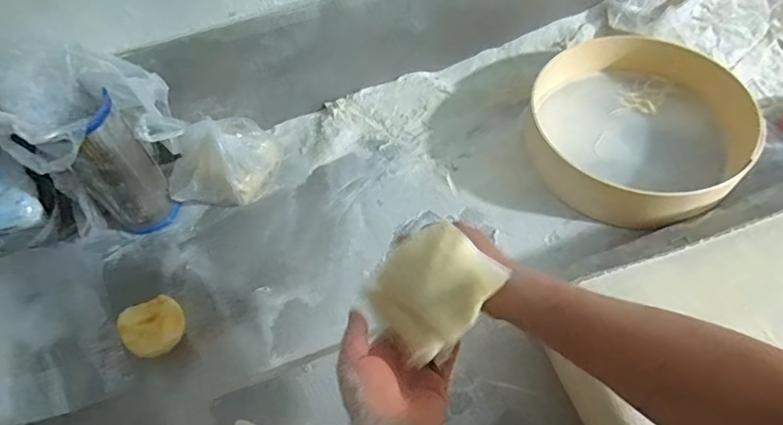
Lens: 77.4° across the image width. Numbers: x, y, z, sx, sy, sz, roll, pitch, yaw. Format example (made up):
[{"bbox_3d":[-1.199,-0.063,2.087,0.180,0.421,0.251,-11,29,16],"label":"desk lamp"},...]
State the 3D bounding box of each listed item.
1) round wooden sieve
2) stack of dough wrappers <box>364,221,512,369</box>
[{"bbox_3d":[0.343,-0.127,0.691,0.287,0.071,0.262,-2,57,4],"label":"round wooden sieve"},{"bbox_3d":[0.033,0.063,0.401,0.087,0.018,0.096,43,101,30],"label":"stack of dough wrappers"}]

